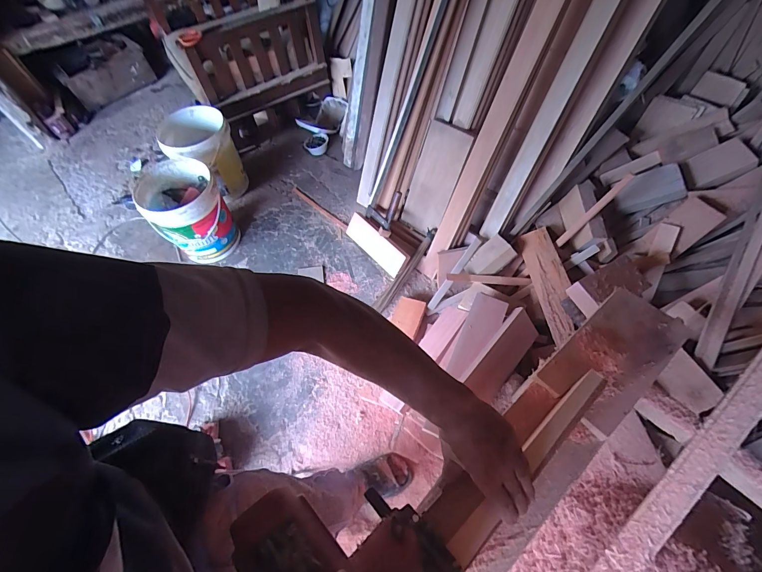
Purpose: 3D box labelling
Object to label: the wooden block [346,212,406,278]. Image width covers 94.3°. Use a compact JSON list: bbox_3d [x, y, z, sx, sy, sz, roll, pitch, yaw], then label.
[{"bbox_3d":[-0.026,-0.182,1.566,0.304,0.150,0.028,43,50,6],"label":"wooden block"}]

